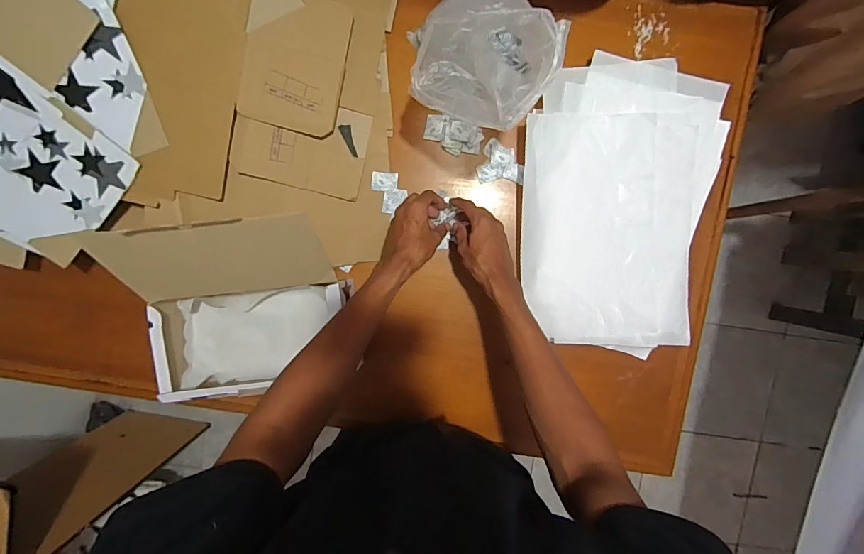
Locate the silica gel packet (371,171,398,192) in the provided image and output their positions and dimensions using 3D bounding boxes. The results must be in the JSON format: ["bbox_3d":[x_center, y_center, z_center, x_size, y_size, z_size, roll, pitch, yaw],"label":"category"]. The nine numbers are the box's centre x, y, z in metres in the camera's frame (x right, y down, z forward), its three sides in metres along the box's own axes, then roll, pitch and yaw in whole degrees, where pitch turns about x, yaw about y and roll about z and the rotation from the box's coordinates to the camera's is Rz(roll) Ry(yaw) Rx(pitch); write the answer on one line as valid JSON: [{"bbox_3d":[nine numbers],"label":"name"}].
[{"bbox_3d":[-0.076,-0.154,0.661,0.041,0.005,0.031,4,95,-1],"label":"silica gel packet"}]

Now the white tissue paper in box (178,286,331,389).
[{"bbox_3d":[-0.289,0.097,0.685,0.234,0.033,0.140,-6,95,0],"label":"white tissue paper in box"}]

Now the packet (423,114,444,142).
[{"bbox_3d":[0.004,-0.239,0.657,0.030,0.005,0.039,11,100,13],"label":"packet"}]

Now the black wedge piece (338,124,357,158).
[{"bbox_3d":[-0.131,-0.212,0.640,0.019,0.004,0.050,-18,102,-29],"label":"black wedge piece"}]

